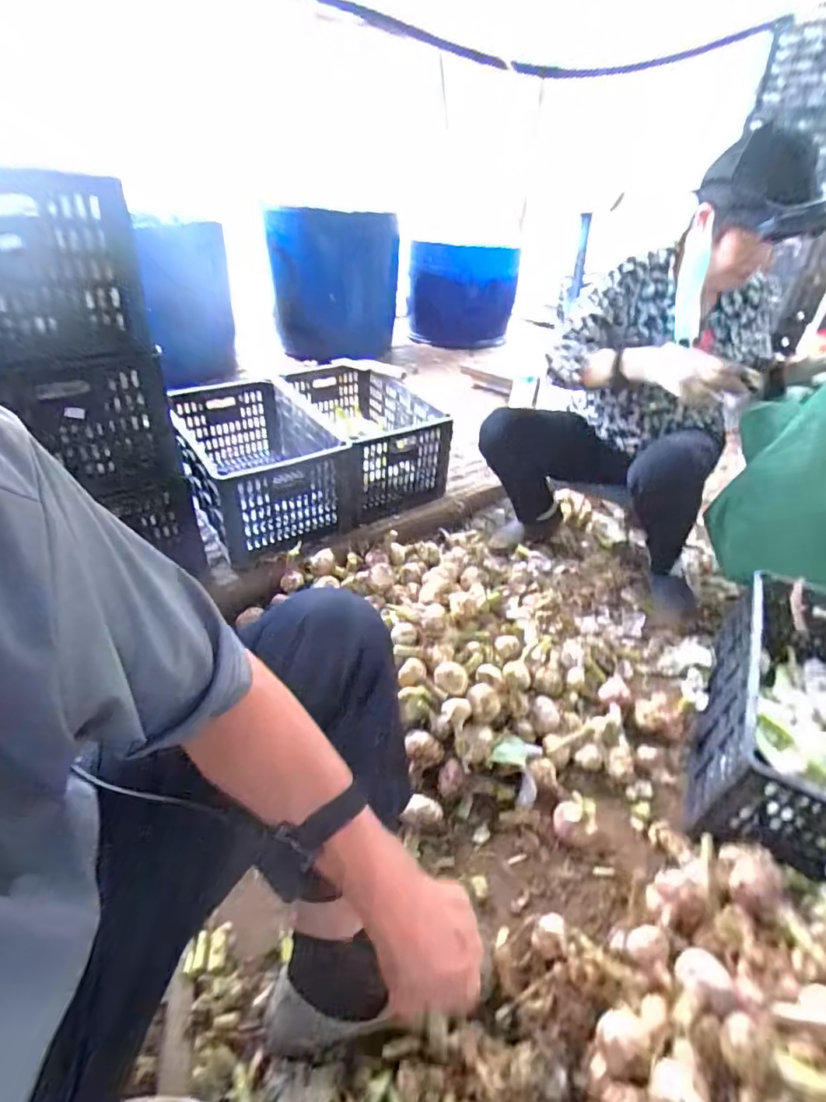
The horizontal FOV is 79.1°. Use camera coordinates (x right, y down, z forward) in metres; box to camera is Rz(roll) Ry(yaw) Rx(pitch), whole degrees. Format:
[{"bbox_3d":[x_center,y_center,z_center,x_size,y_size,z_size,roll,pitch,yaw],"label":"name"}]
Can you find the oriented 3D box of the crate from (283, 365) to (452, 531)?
[{"bbox_3d":[-0.125,-0.325,1.410,0.286,0.237,0.478,-18,43,-22],"label":"crate"}]

